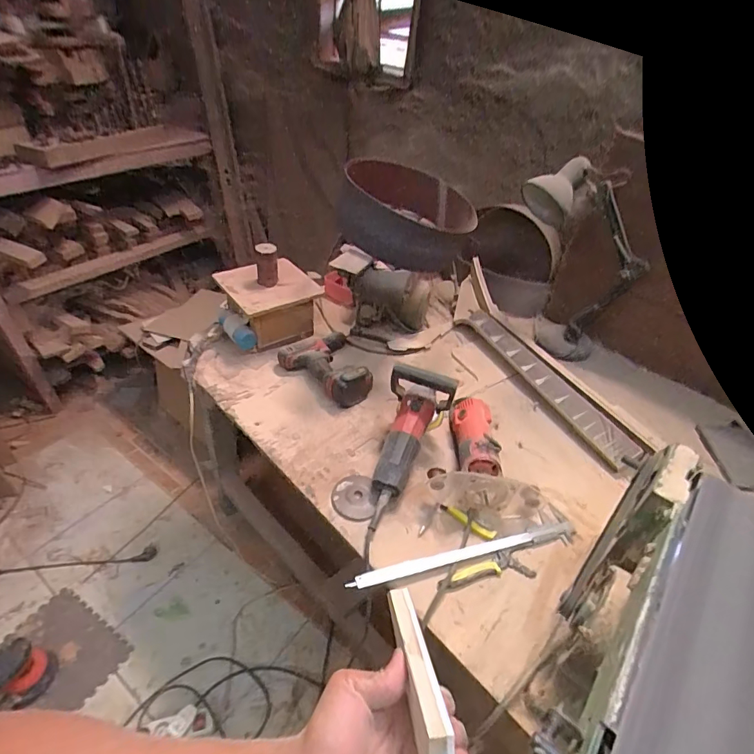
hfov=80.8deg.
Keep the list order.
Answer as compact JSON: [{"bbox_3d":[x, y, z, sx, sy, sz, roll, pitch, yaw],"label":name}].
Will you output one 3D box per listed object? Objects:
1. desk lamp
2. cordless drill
[{"bbox_3d":[0.469,-0.260,1.064,0.279,0.423,0.138,34,48,28],"label":"desk lamp"},{"bbox_3d":[-0.120,-0.031,0.978,0.172,0.079,0.215,-9,43,-17],"label":"cordless drill"}]

